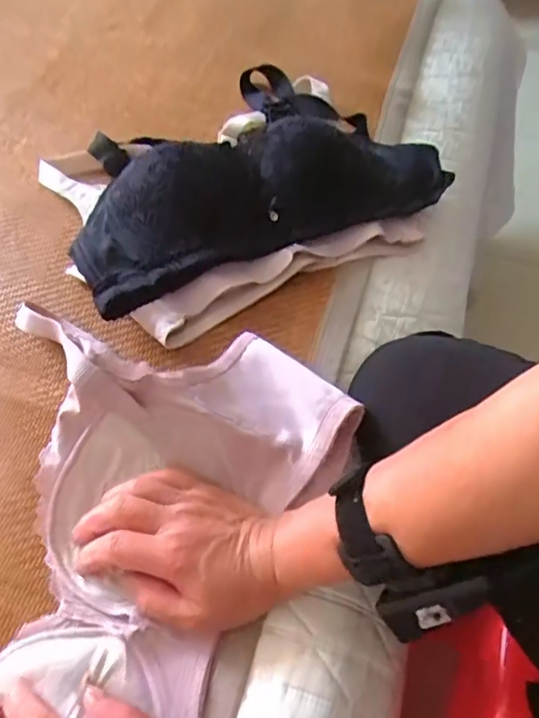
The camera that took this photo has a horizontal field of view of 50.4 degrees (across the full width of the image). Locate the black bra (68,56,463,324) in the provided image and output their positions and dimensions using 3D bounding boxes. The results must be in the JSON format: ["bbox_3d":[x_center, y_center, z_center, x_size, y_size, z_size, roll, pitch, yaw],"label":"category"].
[{"bbox_3d":[-0.035,-0.196,0.536,0.358,0.075,0.259,-28,60,-20],"label":"black bra"}]

